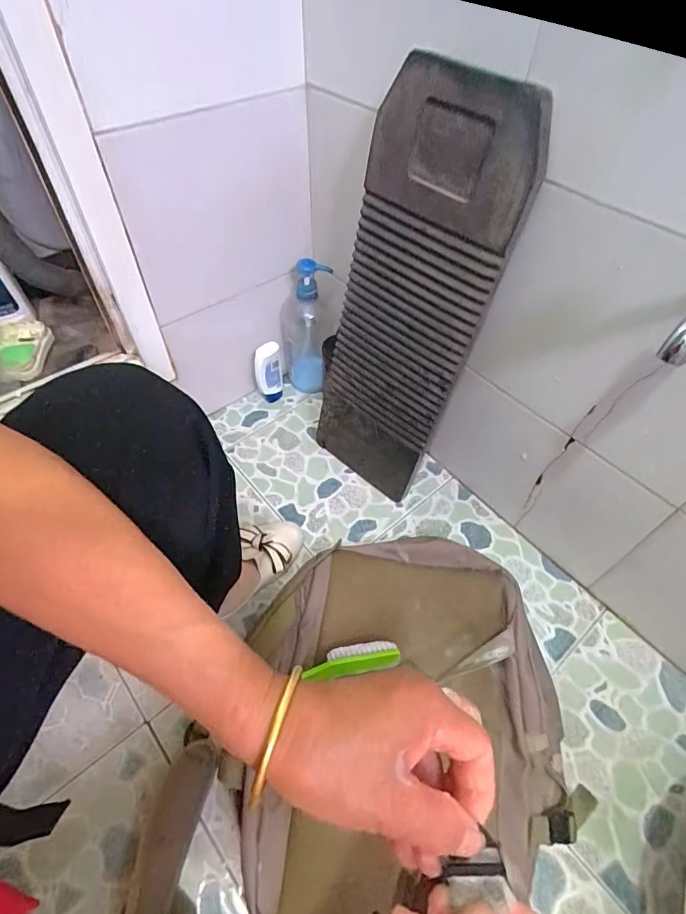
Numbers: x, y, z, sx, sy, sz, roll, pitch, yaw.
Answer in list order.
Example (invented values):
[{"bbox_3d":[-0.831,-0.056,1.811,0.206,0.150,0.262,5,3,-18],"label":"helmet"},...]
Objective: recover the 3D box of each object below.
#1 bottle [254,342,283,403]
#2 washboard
[{"bbox_3d":[-0.136,-0.152,0.867,0.047,0.124,0.027,-10,55,-9],"label":"bottle"},{"bbox_3d":[0.073,-0.164,0.621,0.186,0.550,0.031,37,51,21],"label":"washboard"}]

